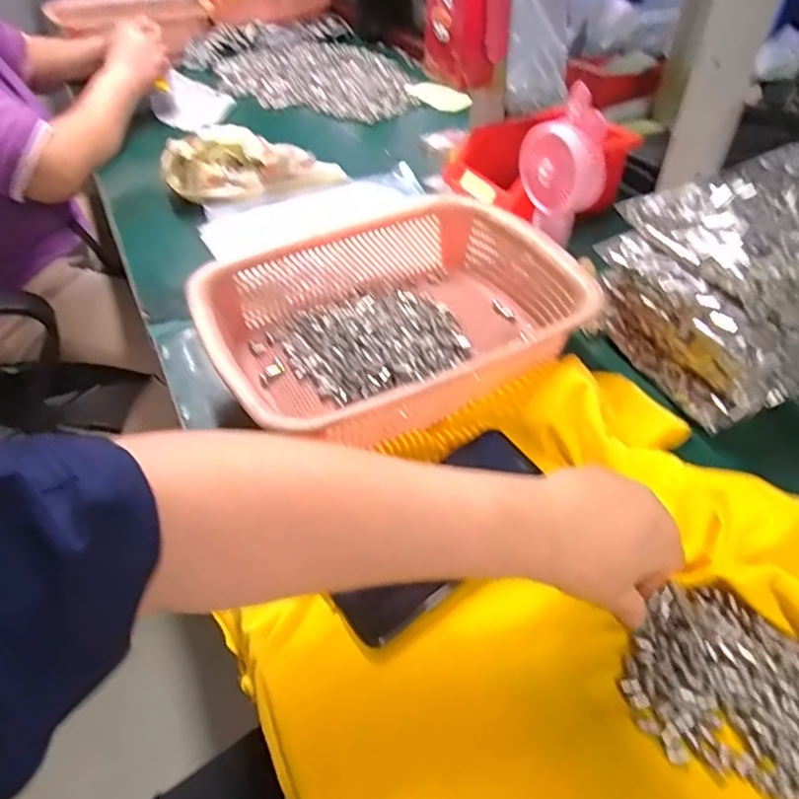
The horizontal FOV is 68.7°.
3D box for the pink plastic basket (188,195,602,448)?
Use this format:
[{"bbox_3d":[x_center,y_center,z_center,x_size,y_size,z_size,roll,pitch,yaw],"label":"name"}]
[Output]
[{"bbox_3d":[-0.006,-0.064,0.489,0.292,0.076,0.215,-23,50,-19],"label":"pink plastic basket"}]

